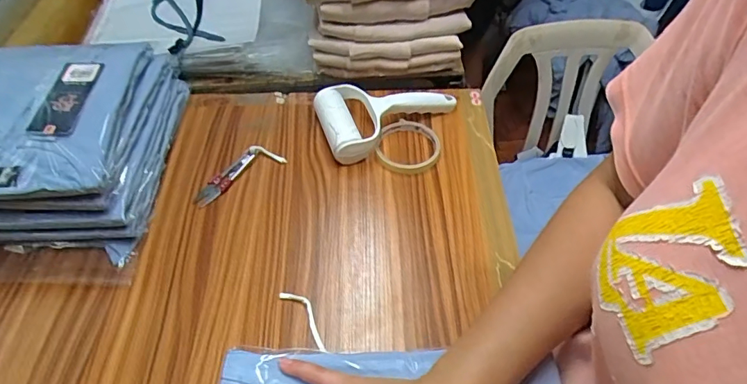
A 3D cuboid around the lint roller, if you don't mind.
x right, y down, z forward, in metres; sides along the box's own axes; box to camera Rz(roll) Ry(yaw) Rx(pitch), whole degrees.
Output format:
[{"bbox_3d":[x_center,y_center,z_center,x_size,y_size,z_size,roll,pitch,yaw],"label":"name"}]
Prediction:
[{"bbox_3d":[0.022,-0.109,0.657,0.188,0.048,0.115,-16,51,-11],"label":"lint roller"}]

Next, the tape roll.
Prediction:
[{"bbox_3d":[0.047,-0.061,0.634,0.081,0.018,0.085,-1,50,1],"label":"tape roll"}]

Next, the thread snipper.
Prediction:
[{"bbox_3d":[-0.174,-0.026,0.612,0.121,0.011,0.038,-32,56,-23],"label":"thread snipper"}]

